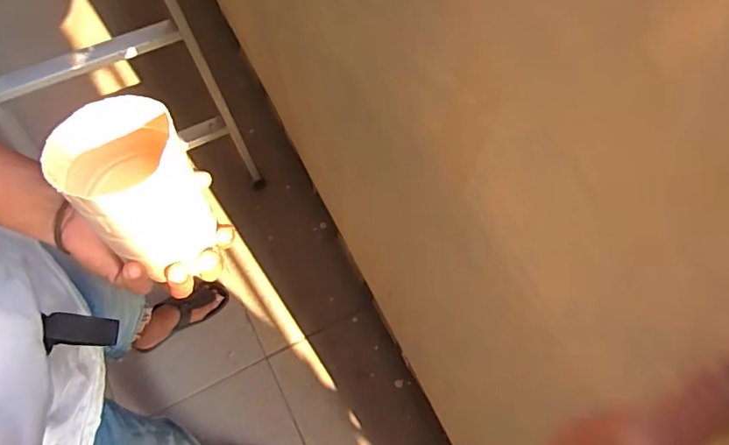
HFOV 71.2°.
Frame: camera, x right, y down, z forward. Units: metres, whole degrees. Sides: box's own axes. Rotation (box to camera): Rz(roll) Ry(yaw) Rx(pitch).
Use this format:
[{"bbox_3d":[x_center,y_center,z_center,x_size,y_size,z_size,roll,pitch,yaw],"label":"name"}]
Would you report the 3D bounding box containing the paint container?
[{"bbox_3d":[-0.168,-0.026,0.385,0.081,0.108,0.084,1,63,-2],"label":"paint container"}]

